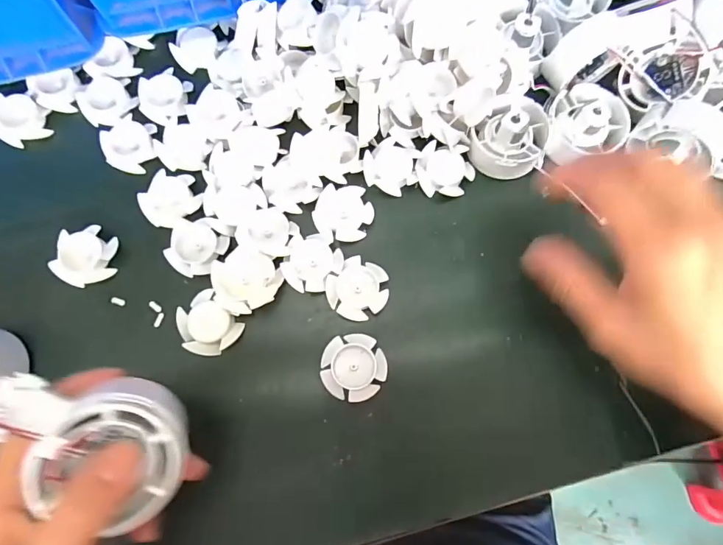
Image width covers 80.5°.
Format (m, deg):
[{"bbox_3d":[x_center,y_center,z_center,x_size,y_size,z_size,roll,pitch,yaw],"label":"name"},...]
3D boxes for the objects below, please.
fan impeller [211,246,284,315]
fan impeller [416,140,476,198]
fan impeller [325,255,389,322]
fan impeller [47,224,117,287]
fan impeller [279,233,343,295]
[{"bbox_3d":[-0.075,0.005,0.280,0.041,0.015,0.038,0,77,-1],"label":"fan impeller"},{"bbox_3d":[0.059,-0.074,0.305,0.039,0.007,0.037,2,77,0],"label":"fan impeller"},{"bbox_3d":[-0.001,0.011,0.288,0.042,0.006,0.039,3,80,-15],"label":"fan impeller"},{"bbox_3d":[-0.187,-0.011,0.291,0.034,0.016,0.040,2,77,0],"label":"fan impeller"},{"bbox_3d":[-0.034,-0.006,0.292,0.038,0.011,0.039,0,77,-1],"label":"fan impeller"}]

